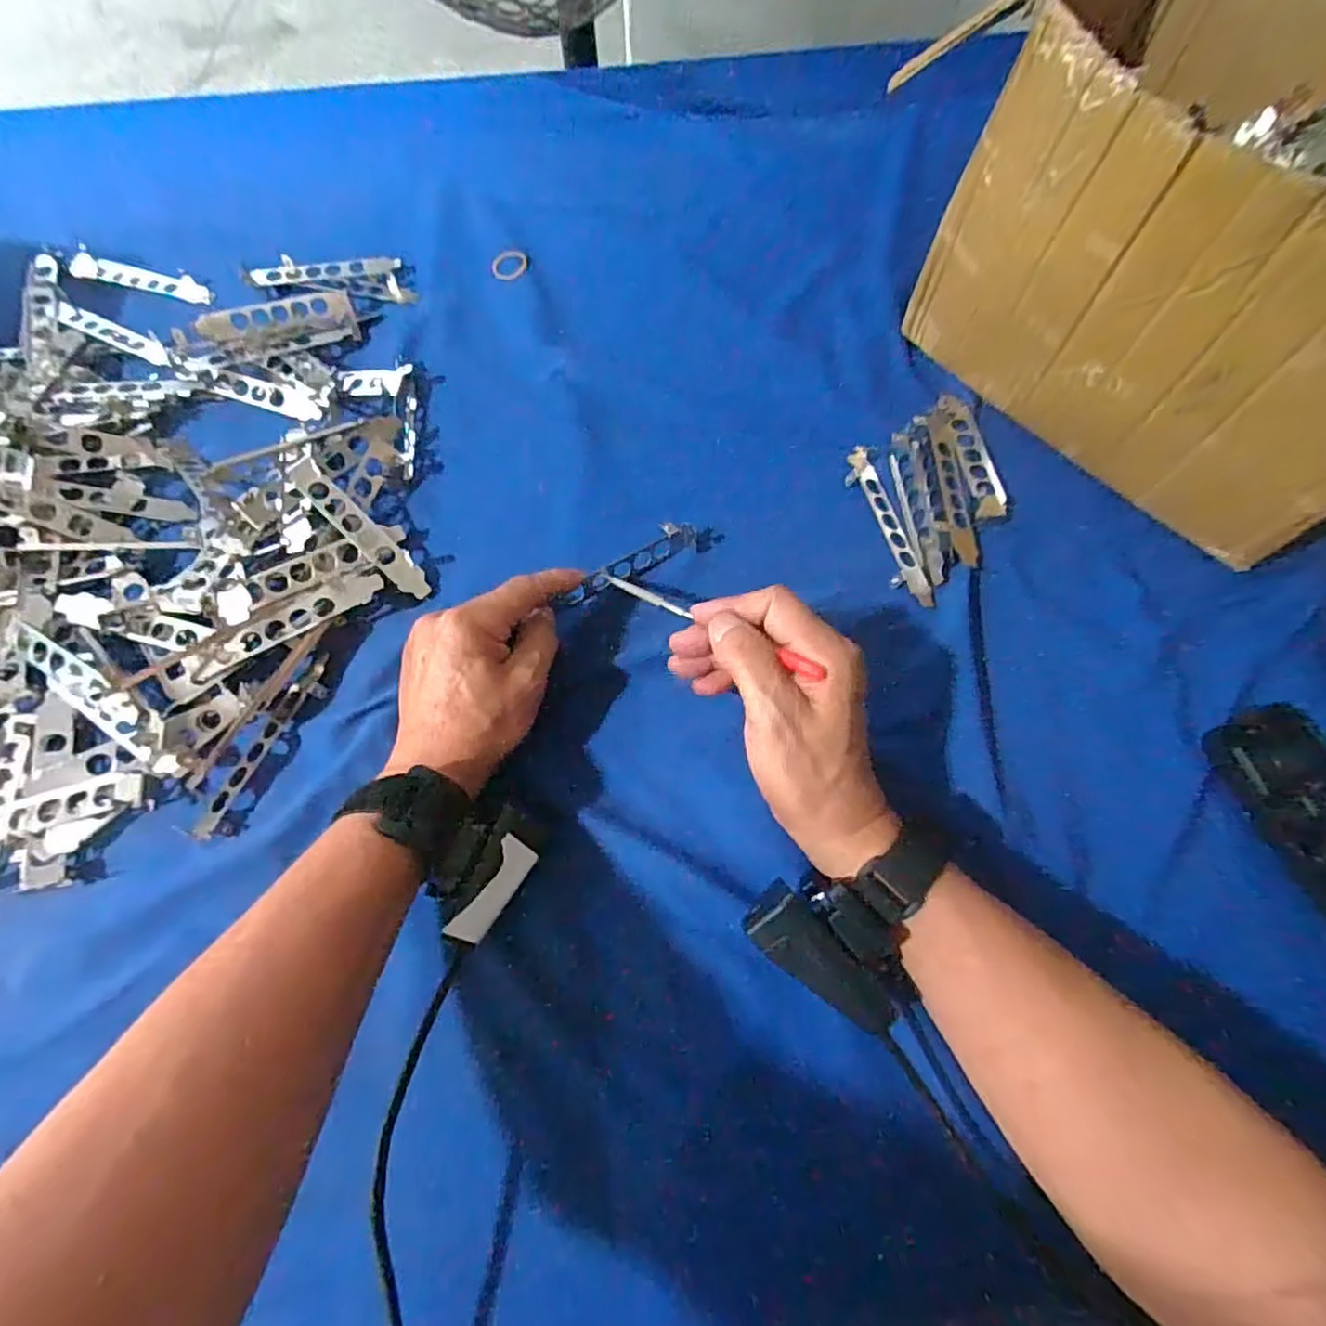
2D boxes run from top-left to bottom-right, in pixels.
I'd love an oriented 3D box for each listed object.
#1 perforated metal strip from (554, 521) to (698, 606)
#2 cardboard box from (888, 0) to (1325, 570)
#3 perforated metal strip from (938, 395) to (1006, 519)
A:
[{"bbox_3d":[-0.024,-0.062,0.412,0.104,0.017,0.020,-31,70,-16],"label":"perforated metal strip"},{"bbox_3d":[0.346,-0.233,0.382,0.213,0.194,0.329,-38,72,-15],"label":"cardboard box"},{"bbox_3d":[0.217,-0.147,0.443,0.023,0.009,0.110,-4,67,-2],"label":"perforated metal strip"}]

